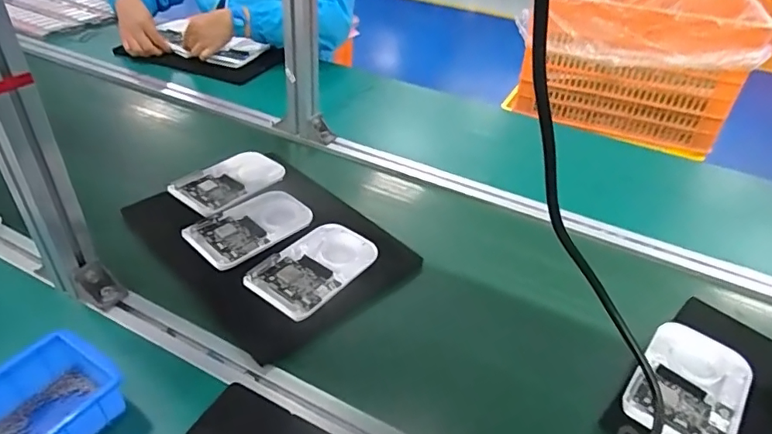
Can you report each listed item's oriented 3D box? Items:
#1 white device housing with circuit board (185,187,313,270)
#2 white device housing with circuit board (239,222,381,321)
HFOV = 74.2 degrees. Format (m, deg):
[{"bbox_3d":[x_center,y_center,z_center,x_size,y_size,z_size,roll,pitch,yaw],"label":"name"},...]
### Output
[{"bbox_3d":[-0.179,0.010,0.679,0.158,0.015,0.098,-27,48,-33],"label":"white device housing with circuit board"},{"bbox_3d":[-0.088,0.061,0.628,0.098,0.013,0.154,30,46,28],"label":"white device housing with circuit board"}]

